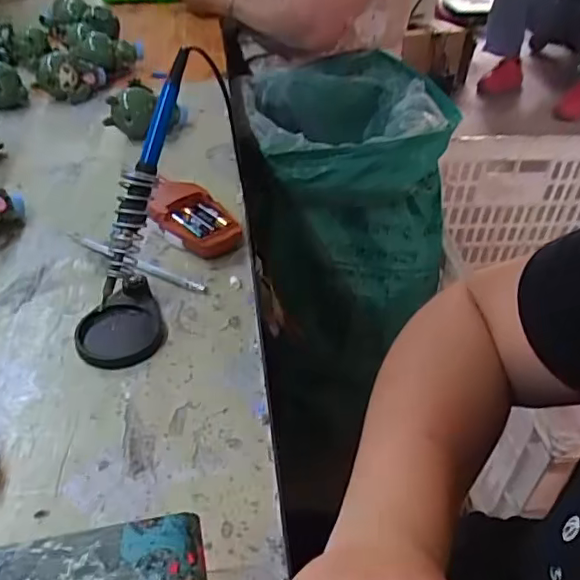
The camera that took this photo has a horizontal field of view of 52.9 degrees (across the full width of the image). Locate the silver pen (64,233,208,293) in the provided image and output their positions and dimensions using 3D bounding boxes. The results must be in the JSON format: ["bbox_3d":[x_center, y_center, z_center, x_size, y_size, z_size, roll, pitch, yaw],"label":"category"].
[{"bbox_3d":[-0.147,-0.026,0.544,0.162,0.006,0.012,23,44,22],"label":"silver pen"}]

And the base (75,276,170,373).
[{"bbox_3d":[-0.139,0.028,0.476,0.068,0.021,0.079,-15,43,-19],"label":"base"}]

